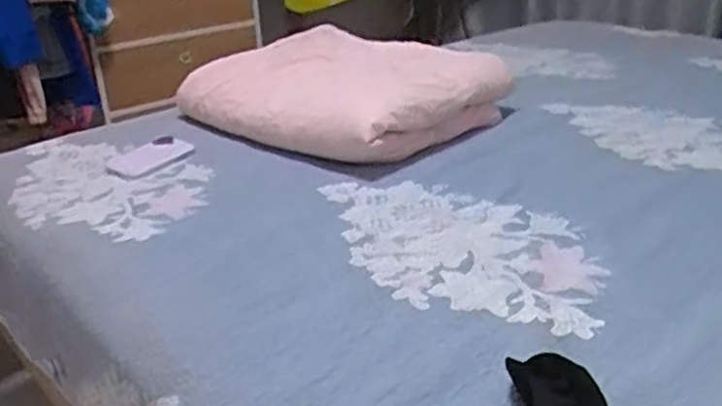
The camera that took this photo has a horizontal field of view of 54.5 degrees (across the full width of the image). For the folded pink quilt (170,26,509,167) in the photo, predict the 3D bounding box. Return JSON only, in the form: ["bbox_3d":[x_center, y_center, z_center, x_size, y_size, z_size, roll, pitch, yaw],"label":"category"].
[{"bbox_3d":[-0.019,-0.201,1.272,0.439,0.141,0.439,16,31,33],"label":"folded pink quilt"}]

